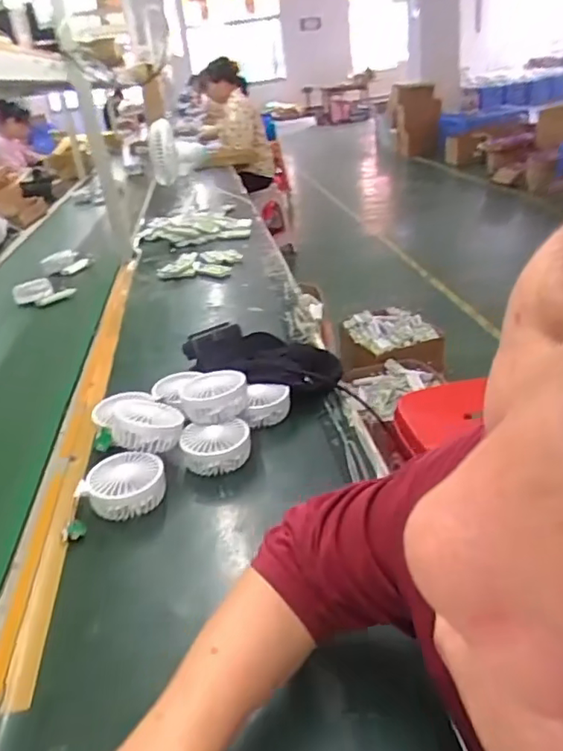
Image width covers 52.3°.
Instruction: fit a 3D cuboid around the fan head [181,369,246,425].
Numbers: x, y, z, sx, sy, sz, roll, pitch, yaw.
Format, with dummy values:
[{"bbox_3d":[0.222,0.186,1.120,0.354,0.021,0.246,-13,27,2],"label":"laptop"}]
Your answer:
[{"bbox_3d":[-0.089,0.028,0.771,0.088,0.044,0.080,-10,28,-4],"label":"fan head"}]

